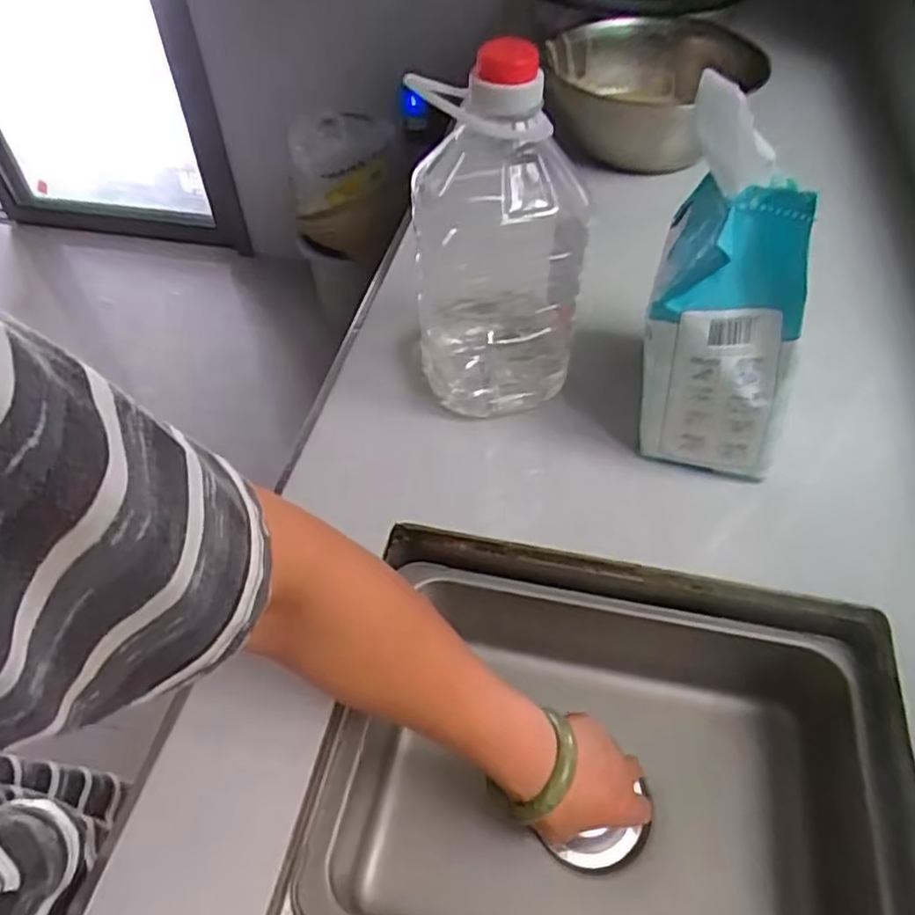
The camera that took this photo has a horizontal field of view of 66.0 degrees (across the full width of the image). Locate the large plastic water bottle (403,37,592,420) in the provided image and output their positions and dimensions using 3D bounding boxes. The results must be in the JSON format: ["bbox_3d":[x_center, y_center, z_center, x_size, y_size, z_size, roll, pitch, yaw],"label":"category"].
[{"bbox_3d":[0.029,-0.162,0.535,0.123,0.252,0.113,-2,50,-1],"label":"large plastic water bottle"}]

